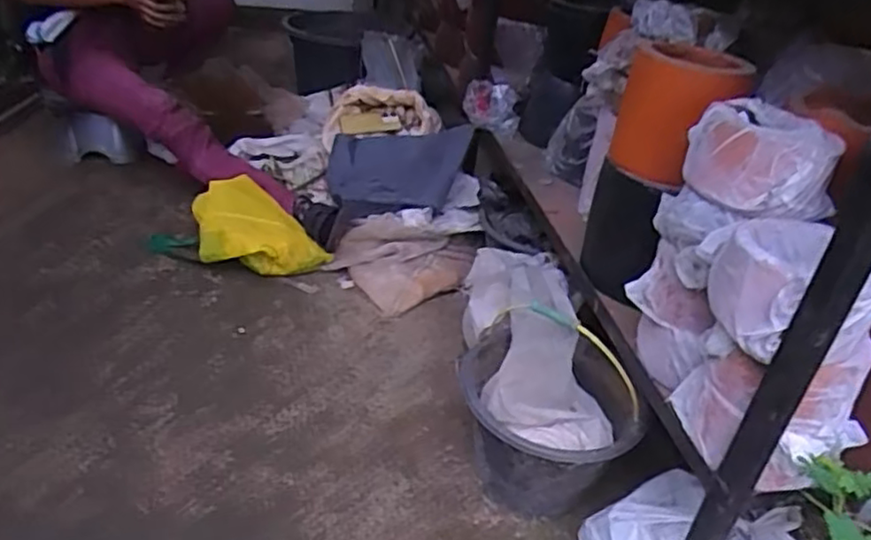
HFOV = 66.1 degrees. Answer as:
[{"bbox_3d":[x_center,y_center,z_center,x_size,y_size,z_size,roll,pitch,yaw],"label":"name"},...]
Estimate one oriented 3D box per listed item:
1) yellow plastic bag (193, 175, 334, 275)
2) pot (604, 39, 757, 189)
[{"bbox_3d":[-0.425,-0.081,1.558,0.299,0.162,0.215,30,38,32],"label":"yellow plastic bag"},{"bbox_3d":[0.354,-0.225,0.991,0.161,0.184,0.142,16,33,13],"label":"pot"}]

